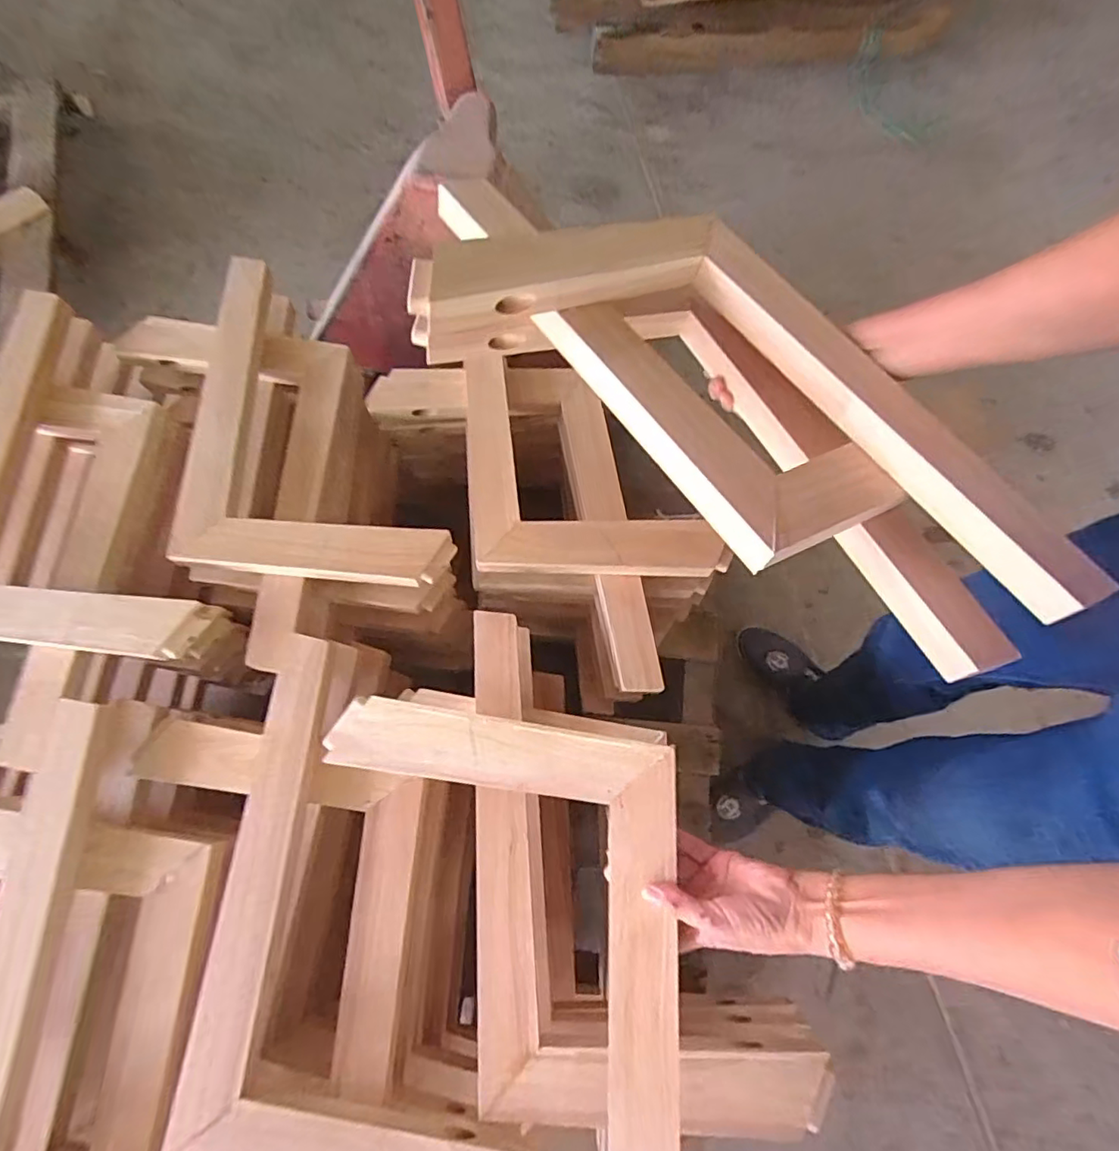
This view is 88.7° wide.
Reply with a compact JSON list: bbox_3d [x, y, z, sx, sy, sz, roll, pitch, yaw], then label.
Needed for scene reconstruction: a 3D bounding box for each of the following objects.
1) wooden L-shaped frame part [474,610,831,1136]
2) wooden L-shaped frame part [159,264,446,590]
[{"bbox_3d":[0.064,0.258,0.558,0.290,0.035,0.465,-4,67,-2],"label":"wooden L-shaped frame part"},{"bbox_3d":[-0.273,-0.205,0.690,0.299,0.040,0.419,2,67,1],"label":"wooden L-shaped frame part"}]

